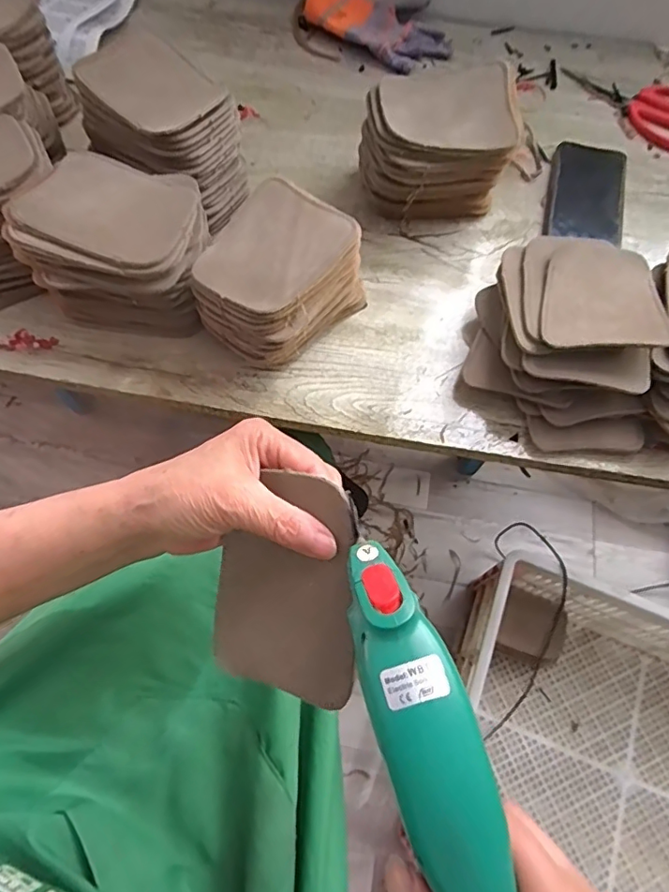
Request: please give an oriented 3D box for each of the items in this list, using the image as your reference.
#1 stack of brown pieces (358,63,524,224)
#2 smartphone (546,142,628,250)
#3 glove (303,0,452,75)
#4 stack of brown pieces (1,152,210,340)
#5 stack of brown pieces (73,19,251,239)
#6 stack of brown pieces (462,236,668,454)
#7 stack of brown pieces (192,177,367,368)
[{"bbox_3d":[0.093,-0.277,0.505,0.135,0.102,0.091,-8,66,-6],"label":"stack of brown pieces"},{"bbox_3d":[0.262,-0.261,0.555,0.075,0.013,0.143,15,66,4],"label":"smartphone"},{"bbox_3d":[0.055,-0.510,0.640,0.170,0.041,0.098,36,69,13],"label":"glove"},{"bbox_3d":[-0.167,-0.160,0.435,0.128,0.104,0.109,3,65,-1],"label":"stack of brown pieces"},{"bbox_3d":[-0.151,-0.271,0.485,0.150,0.115,0.099,38,69,14],"label":"stack of brown pieces"},{"bbox_3d":[0.189,-0.091,0.440,0.144,0.075,0.175,8,65,1],"label":"stack of brown pieces"},{"bbox_3d":[-0.045,-0.128,0.438,0.101,0.090,0.127,36,69,13],"label":"stack of brown pieces"}]

